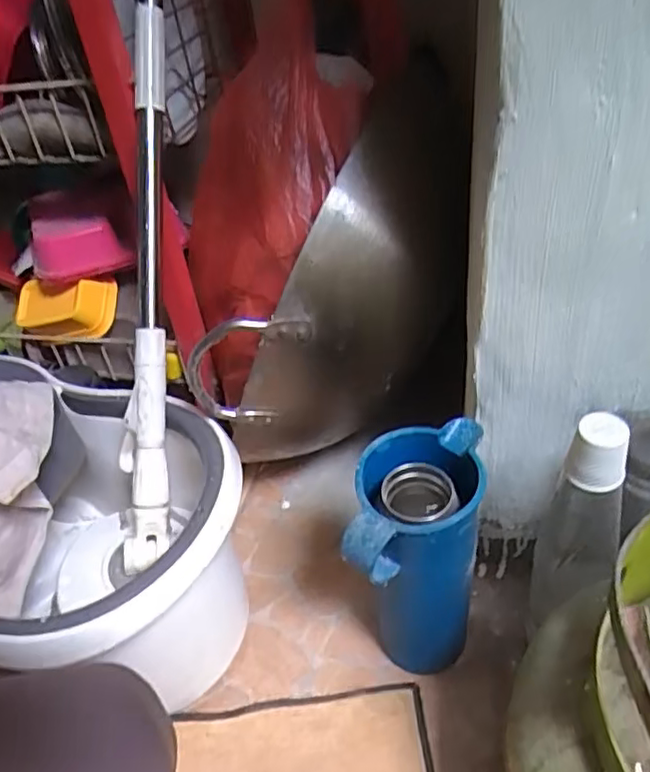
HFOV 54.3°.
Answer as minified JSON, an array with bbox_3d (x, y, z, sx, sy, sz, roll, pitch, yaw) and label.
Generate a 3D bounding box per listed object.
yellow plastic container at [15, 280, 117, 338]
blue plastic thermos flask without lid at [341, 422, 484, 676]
[{"bbox_3d":[-0.308,-0.096,0.747,0.123,0.053,0.053,6,42,17],"label":"yellow plastic container"},{"bbox_3d":[0.075,0.153,0.517,0.088,0.233,0.120,7,41,16],"label":"blue plastic thermos flask without lid"}]

